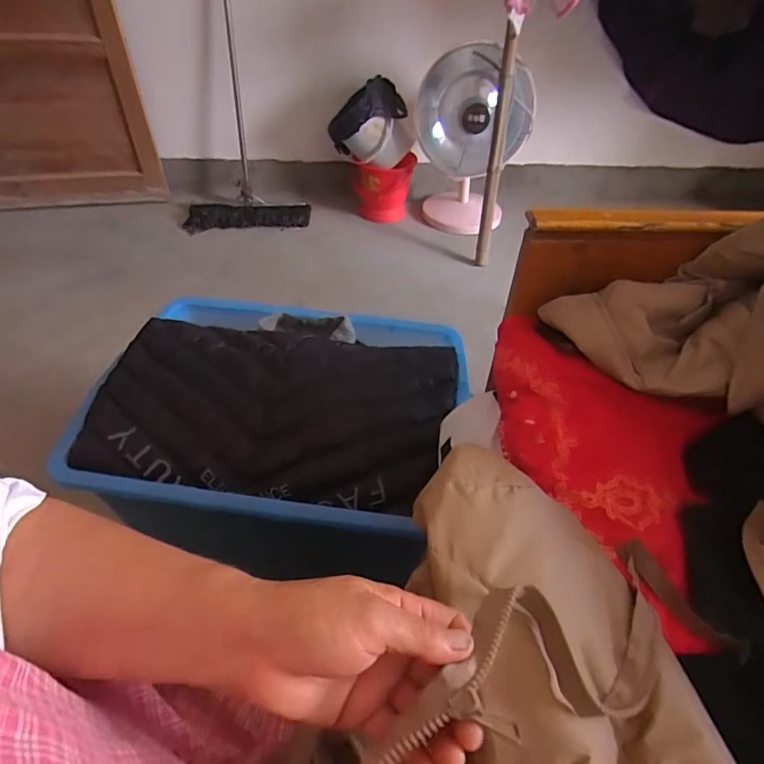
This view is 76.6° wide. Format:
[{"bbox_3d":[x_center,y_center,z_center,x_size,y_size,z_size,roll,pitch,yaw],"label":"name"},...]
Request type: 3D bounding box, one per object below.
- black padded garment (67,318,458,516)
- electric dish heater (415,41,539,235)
[{"bbox_3d":[-0.165,0.040,0.776,0.558,0.080,0.314,5,45,3],"label":"black padded garment"},{"bbox_3d":[0.311,-0.851,1.768,0.395,0.617,0.339,10,46,8],"label":"electric dish heater"}]

